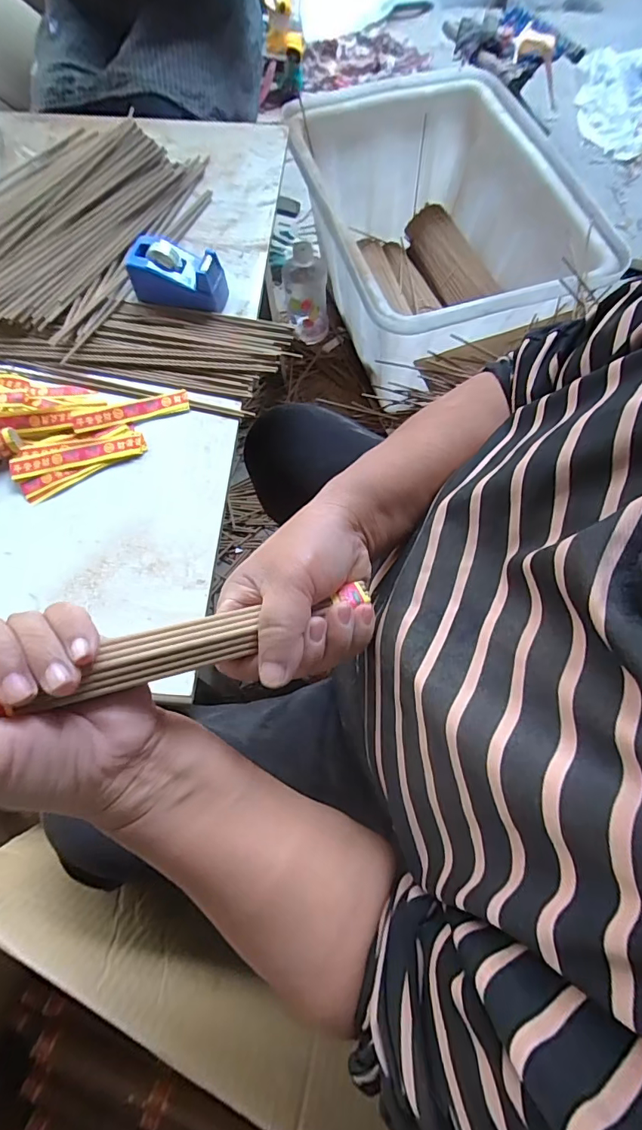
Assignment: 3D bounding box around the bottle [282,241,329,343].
[{"bbox_3d":[-0.034,-0.598,1.016,0.095,0.196,0.090,-14,42,-3],"label":"bottle"}]

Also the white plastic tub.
[{"bbox_3d":[0.231,-0.615,0.914,0.463,0.283,0.643,-14,71,-5],"label":"white plastic tub"}]

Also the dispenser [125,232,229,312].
[{"bbox_3d":[-0.160,-0.327,0.517,0.111,0.045,0.053,16,71,6],"label":"dispenser"}]

